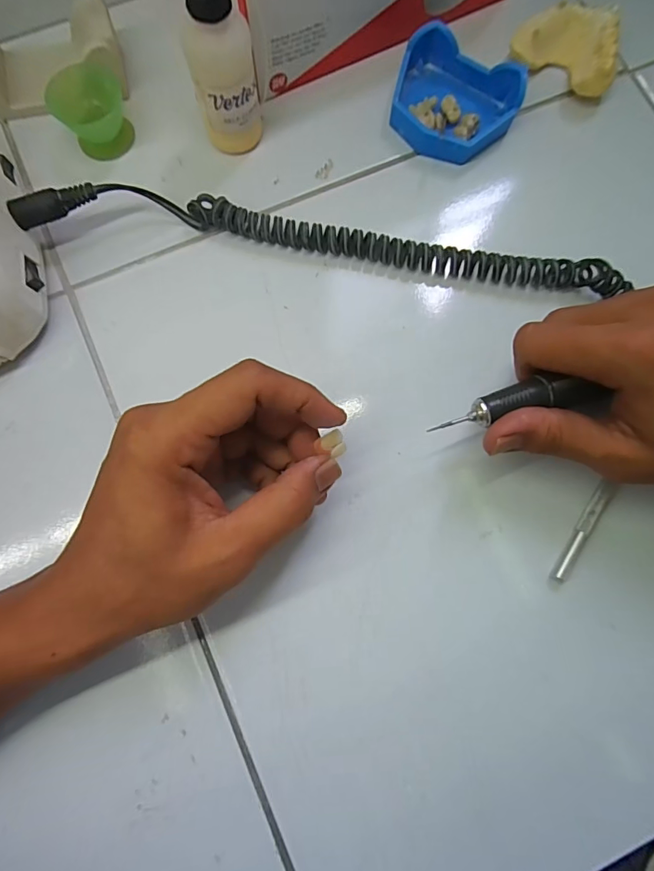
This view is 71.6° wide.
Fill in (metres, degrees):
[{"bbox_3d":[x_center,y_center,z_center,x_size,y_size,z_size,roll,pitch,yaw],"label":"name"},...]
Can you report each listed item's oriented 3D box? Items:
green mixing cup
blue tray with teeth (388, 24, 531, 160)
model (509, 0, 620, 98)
[{"bbox_3d":[-0.145,-0.202,0.282,0.042,0.029,0.040,0,80,-1],"label":"green mixing cup"},{"bbox_3d":[0.079,-0.214,0.289,0.078,0.027,0.067,31,81,5],"label":"blue tray with teeth"},{"bbox_3d":[0.159,-0.255,0.297,0.067,0.026,0.044,29,81,4],"label":"model"}]

